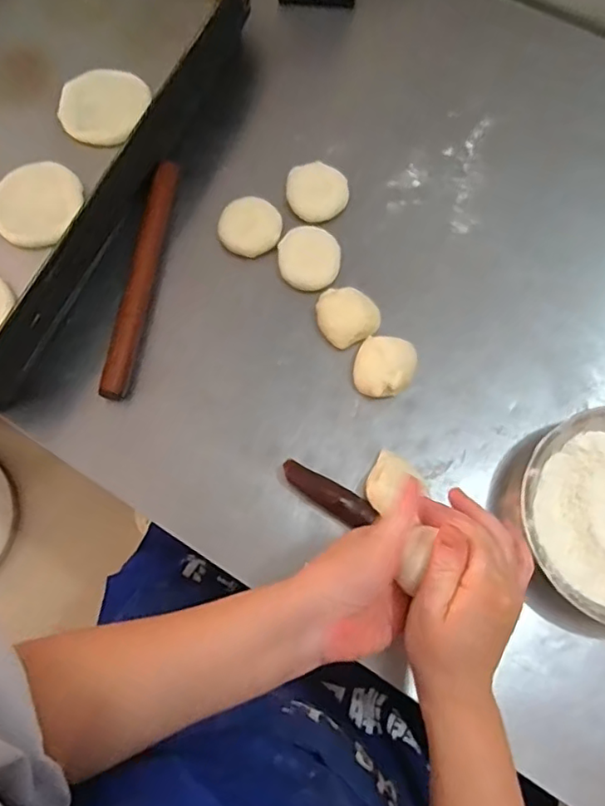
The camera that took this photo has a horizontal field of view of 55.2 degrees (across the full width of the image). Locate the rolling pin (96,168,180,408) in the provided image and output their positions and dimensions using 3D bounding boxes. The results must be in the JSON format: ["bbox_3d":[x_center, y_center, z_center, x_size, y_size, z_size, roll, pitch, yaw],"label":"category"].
[{"bbox_3d":[-0.170,-0.135,0.615,0.025,0.026,0.271,7,71,3],"label":"rolling pin"}]

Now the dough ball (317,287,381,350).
[{"bbox_3d":[0.045,-0.090,0.597,0.056,0.025,0.063,-27,73,-9],"label":"dough ball"}]

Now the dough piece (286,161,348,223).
[{"bbox_3d":[0.018,-0.233,0.643,0.066,0.020,0.066,0,71,0],"label":"dough piece"}]

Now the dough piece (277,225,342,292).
[{"bbox_3d":[0.007,-0.153,0.616,0.064,0.023,0.065,-2,71,-1],"label":"dough piece"}]

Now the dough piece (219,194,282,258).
[{"bbox_3d":[-0.057,-0.192,0.627,0.064,0.026,0.061,0,71,0],"label":"dough piece"}]

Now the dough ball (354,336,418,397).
[{"bbox_3d":[0.082,-0.037,0.582,0.058,0.032,0.067,25,73,9],"label":"dough ball"}]

